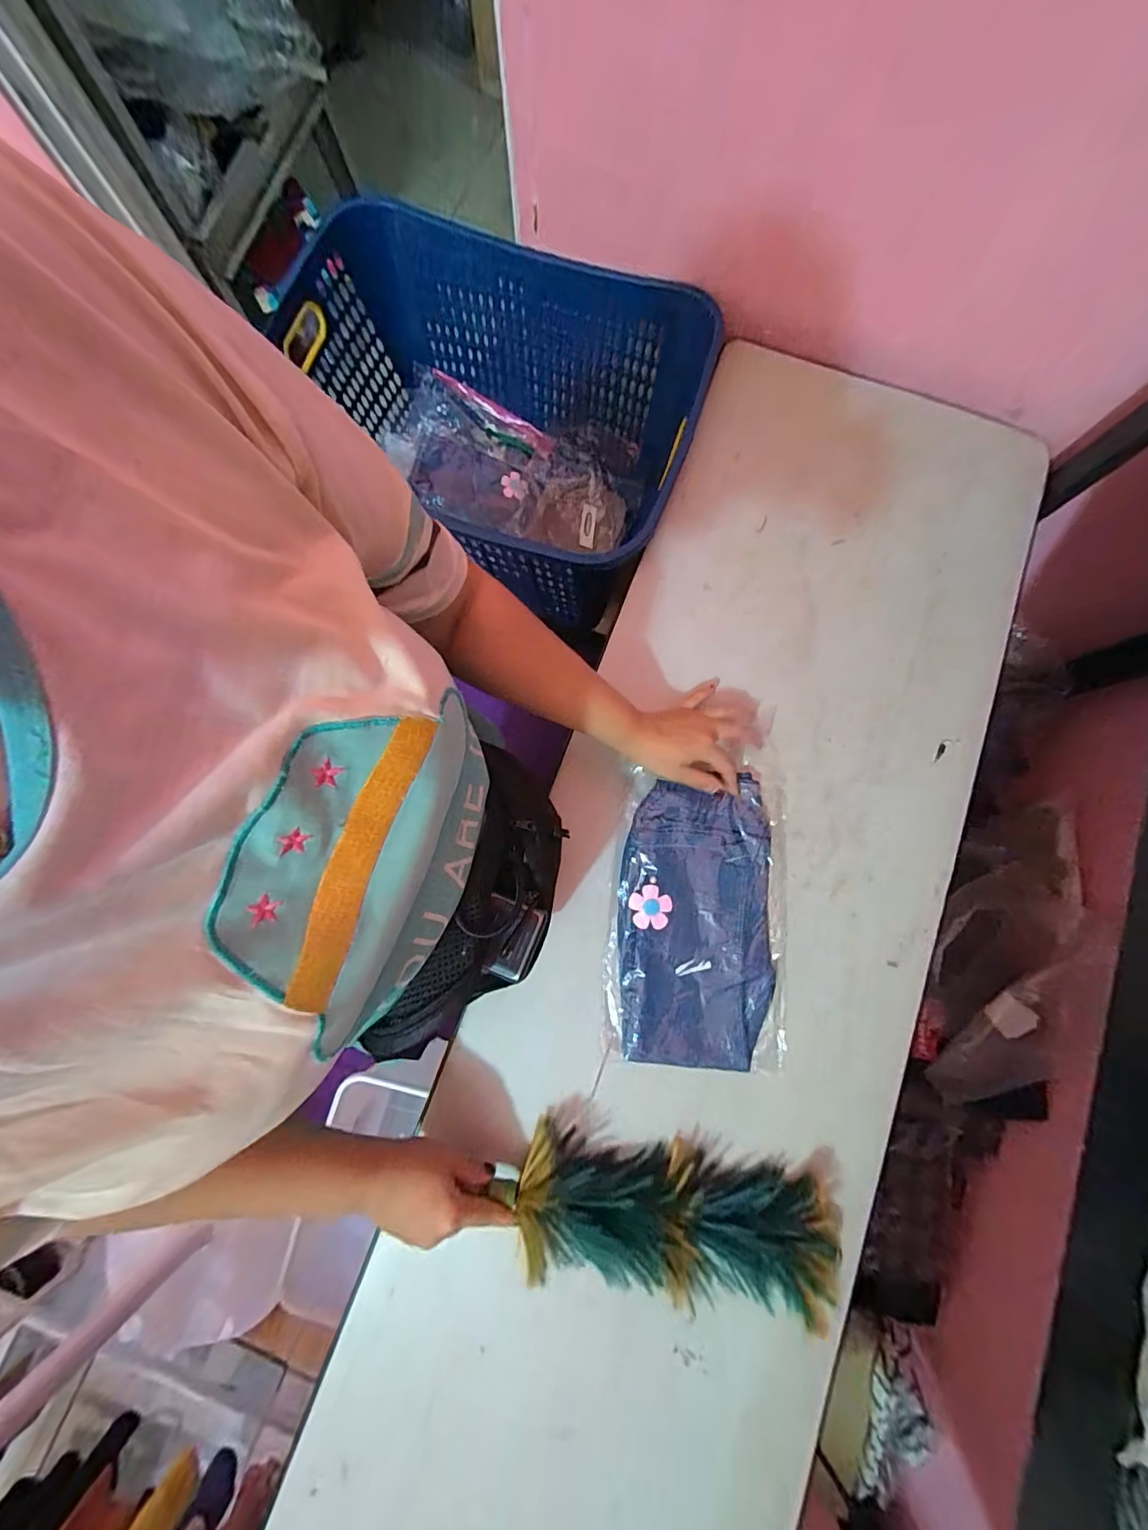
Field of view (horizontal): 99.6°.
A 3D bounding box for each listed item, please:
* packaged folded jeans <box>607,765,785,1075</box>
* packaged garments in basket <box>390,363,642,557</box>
[{"bbox_3d":[0.131,0.160,0.514,0.179,0.018,0.292,3,80,0],"label":"packaged folded jeans"},{"bbox_3d":[-0.091,-0.503,0.842,0.401,0.113,0.254,14,80,2],"label":"packaged garments in basket"}]

